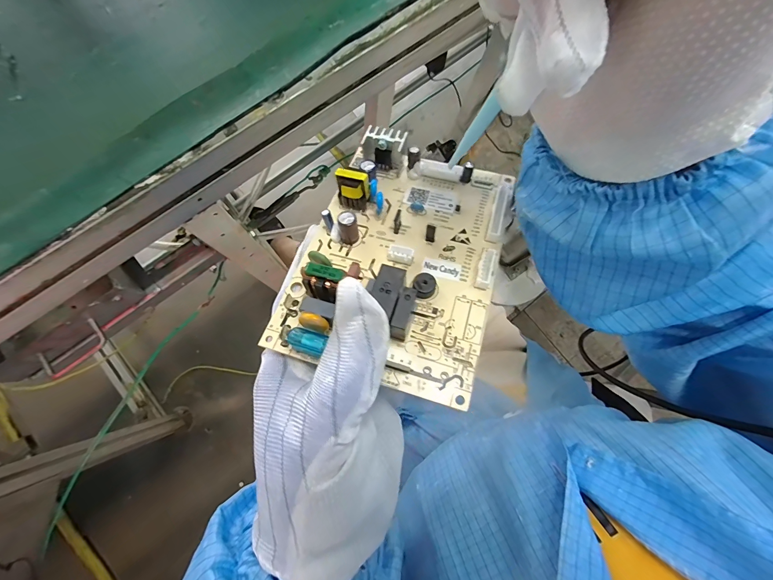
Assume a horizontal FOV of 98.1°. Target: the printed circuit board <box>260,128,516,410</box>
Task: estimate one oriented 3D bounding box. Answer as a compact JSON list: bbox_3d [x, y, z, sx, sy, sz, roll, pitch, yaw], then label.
[{"bbox_3d":[0.007,-0.025,0.174,0.101,0.030,0.138,15,65,10],"label":"printed circuit board"}]

